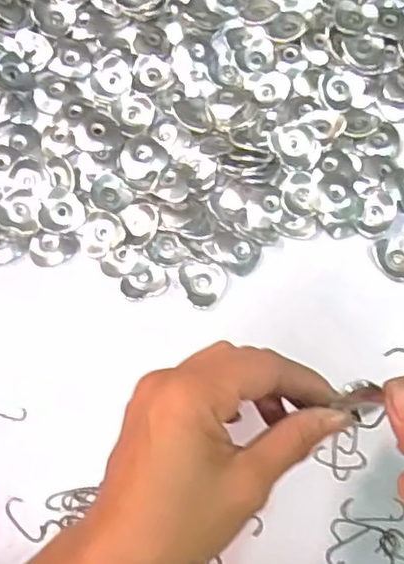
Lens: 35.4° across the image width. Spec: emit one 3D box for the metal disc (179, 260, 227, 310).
[{"bbox_3d":[0.000,0.002,0.464,0.033,0.004,0.035,0,71,0],"label":"metal disc"}]

